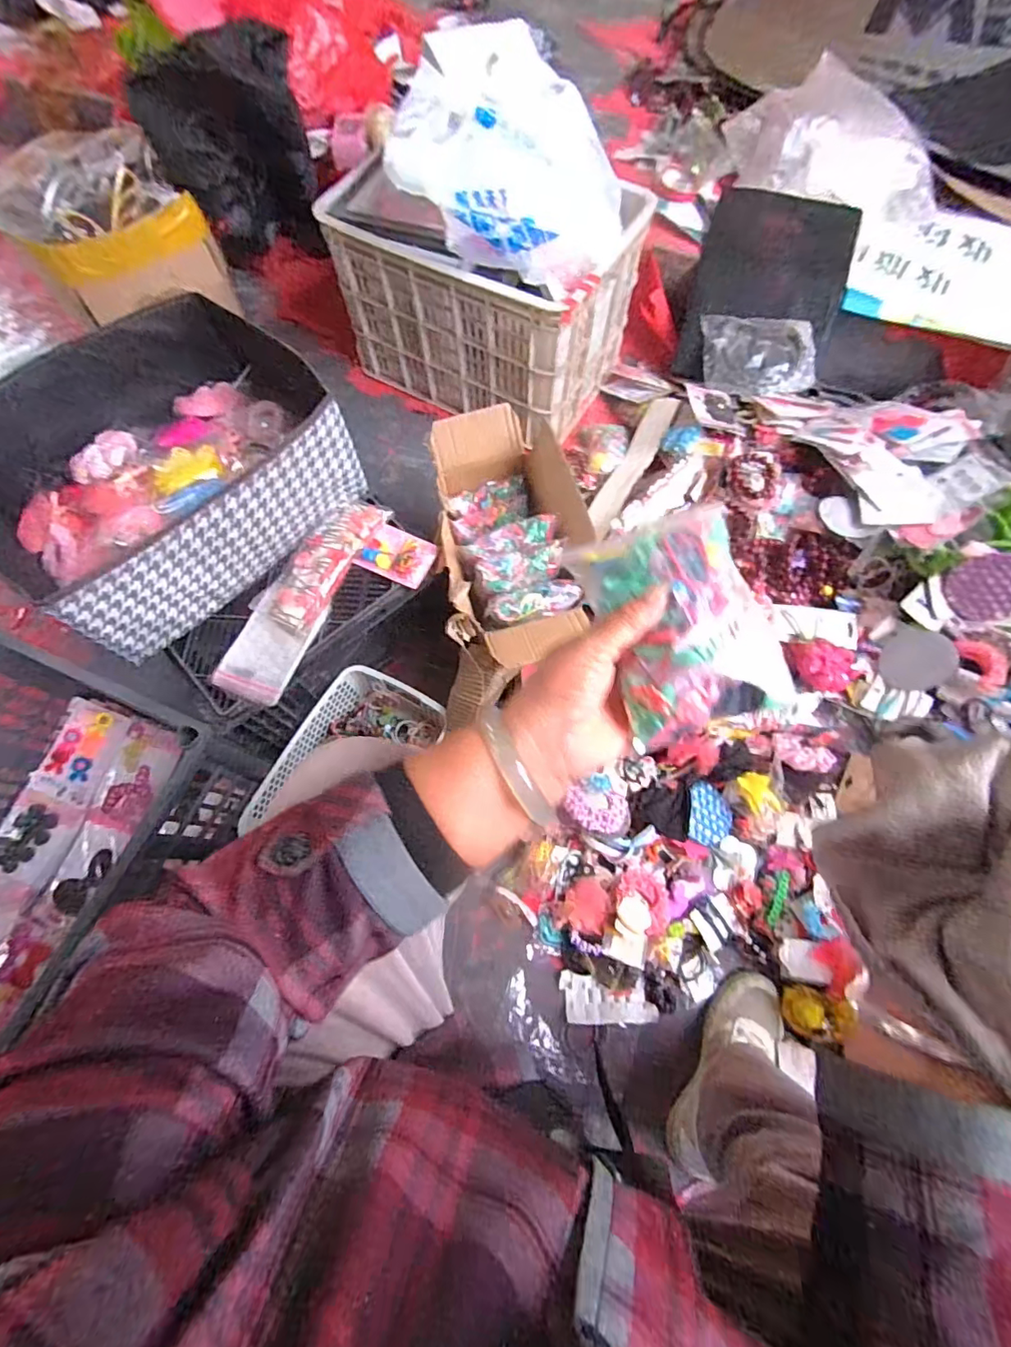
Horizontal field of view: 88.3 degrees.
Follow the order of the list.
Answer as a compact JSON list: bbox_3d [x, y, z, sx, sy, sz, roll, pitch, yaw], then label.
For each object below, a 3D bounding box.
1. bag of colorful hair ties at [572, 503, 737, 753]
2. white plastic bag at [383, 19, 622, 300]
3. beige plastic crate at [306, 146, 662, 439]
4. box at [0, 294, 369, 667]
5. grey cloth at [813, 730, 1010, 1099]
[{"bbox_3d":[0.099,-0.029,0.312,0.086,0.039,0.126,-5,69,-2],"label":"bag of colorful hair ties"},{"bbox_3d":[0.026,-0.771,0.798,0.314,0.173,0.383,11,70,4],"label":"white plastic bag"},{"bbox_3d":[-0.040,-0.721,1.009,0.492,0.297,0.313,26,71,10],"label":"beige plastic crate"},{"bbox_3d":[-0.460,-0.264,0.693,0.347,0.160,0.446,42,75,14],"label":"box"},{"bbox_3d":[0.236,0.110,0.281,0.091,0.069,0.163,24,71,9],"label":"grey cloth"}]

